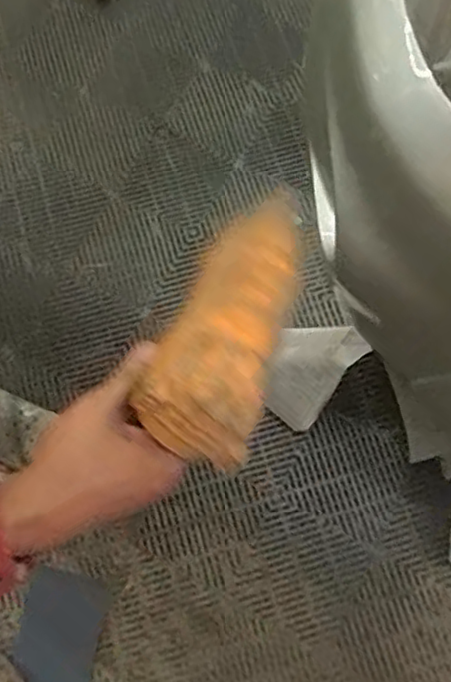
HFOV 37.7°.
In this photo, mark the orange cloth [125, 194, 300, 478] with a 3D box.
[{"bbox_3d":[0.005,-0.015,0.422,0.072,0.055,0.181,17,54,7],"label":"orange cloth"}]

